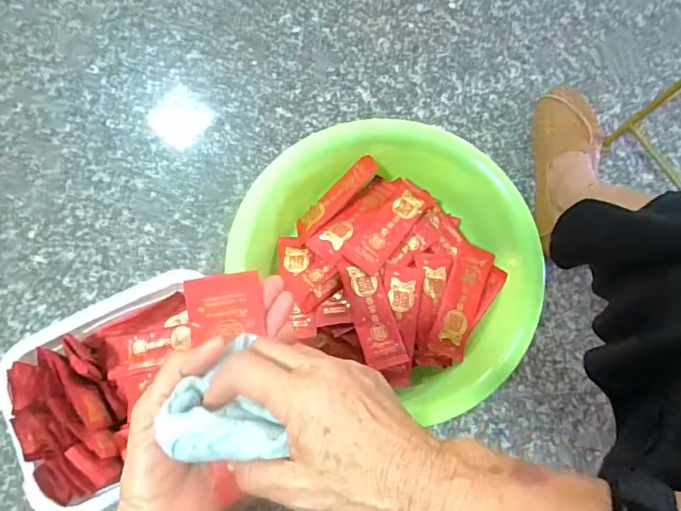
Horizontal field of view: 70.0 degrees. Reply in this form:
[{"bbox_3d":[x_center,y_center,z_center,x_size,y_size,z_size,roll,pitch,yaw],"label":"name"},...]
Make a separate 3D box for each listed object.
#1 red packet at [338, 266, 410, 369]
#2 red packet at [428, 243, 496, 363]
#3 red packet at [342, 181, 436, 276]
[{"bbox_3d":[0.038,0.067,0.559,0.047,0.007,0.123,-13,78,-14],"label":"red packet"},{"bbox_3d":[0.146,0.054,0.584,0.043,0.018,0.139,20,80,4],"label":"red packet"},{"bbox_3d":[0.058,-0.036,0.590,0.048,0.017,0.130,38,71,6],"label":"red packet"}]

